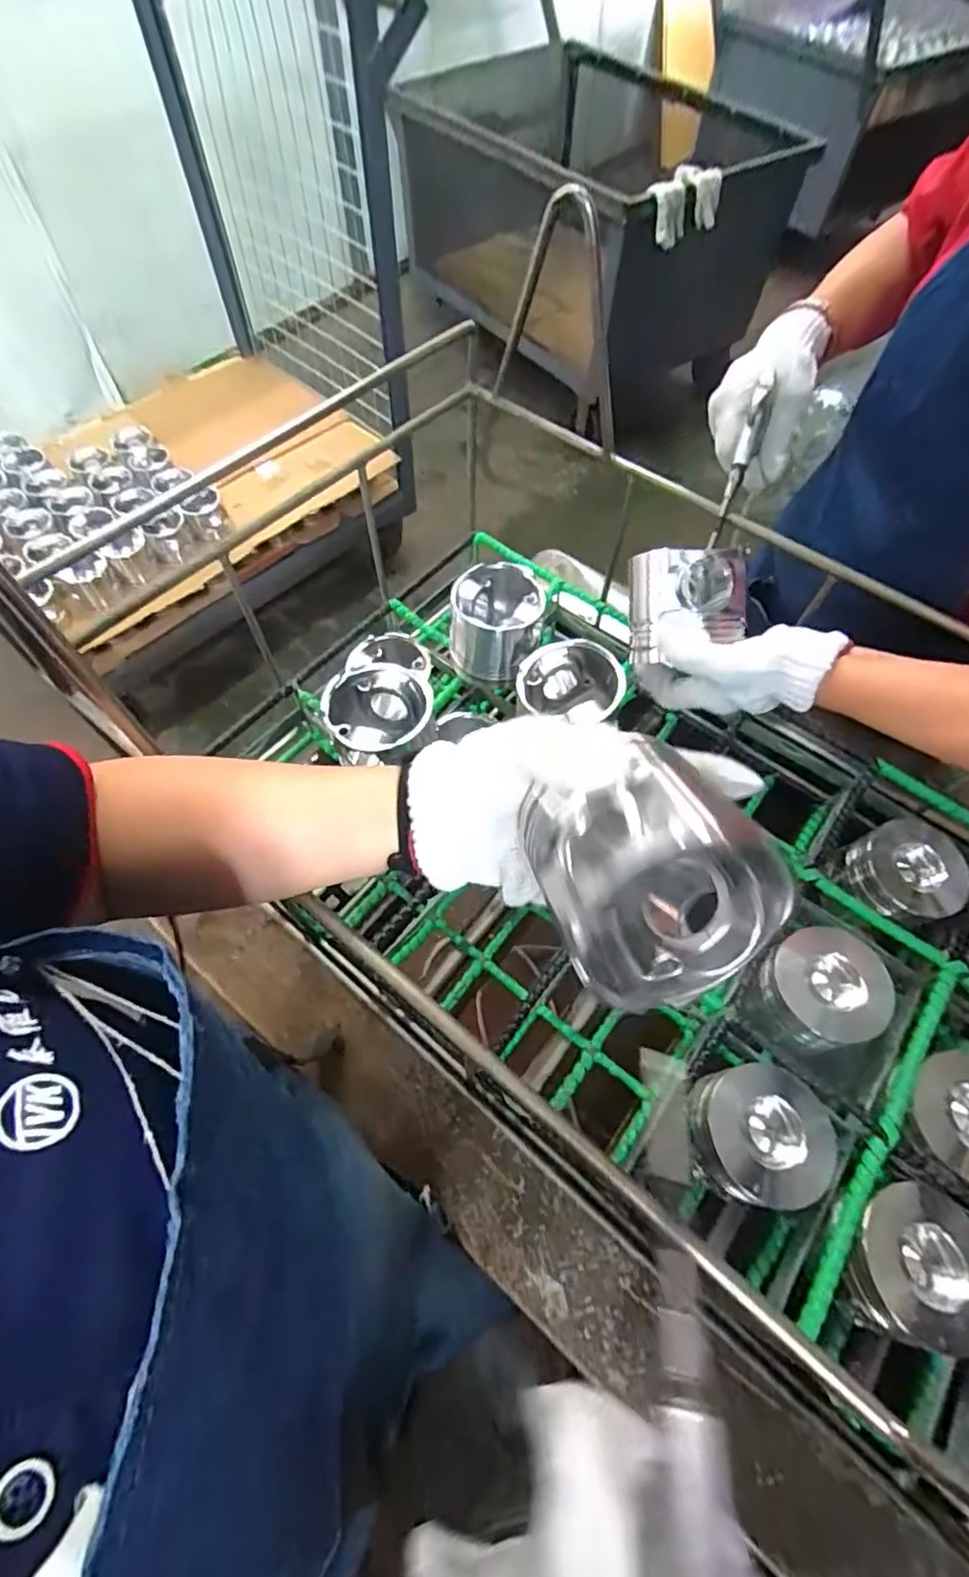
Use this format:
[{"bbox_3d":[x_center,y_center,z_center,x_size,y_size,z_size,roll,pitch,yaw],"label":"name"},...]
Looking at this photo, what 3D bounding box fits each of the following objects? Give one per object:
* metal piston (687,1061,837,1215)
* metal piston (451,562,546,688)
[{"bbox_3d":[0.212,0.269,0.467,0.085,0.079,0.093,1,62,-1],"label":"metal piston"},{"bbox_3d":[0.012,-0.169,0.621,0.087,0.084,0.095,1,62,-1],"label":"metal piston"}]

